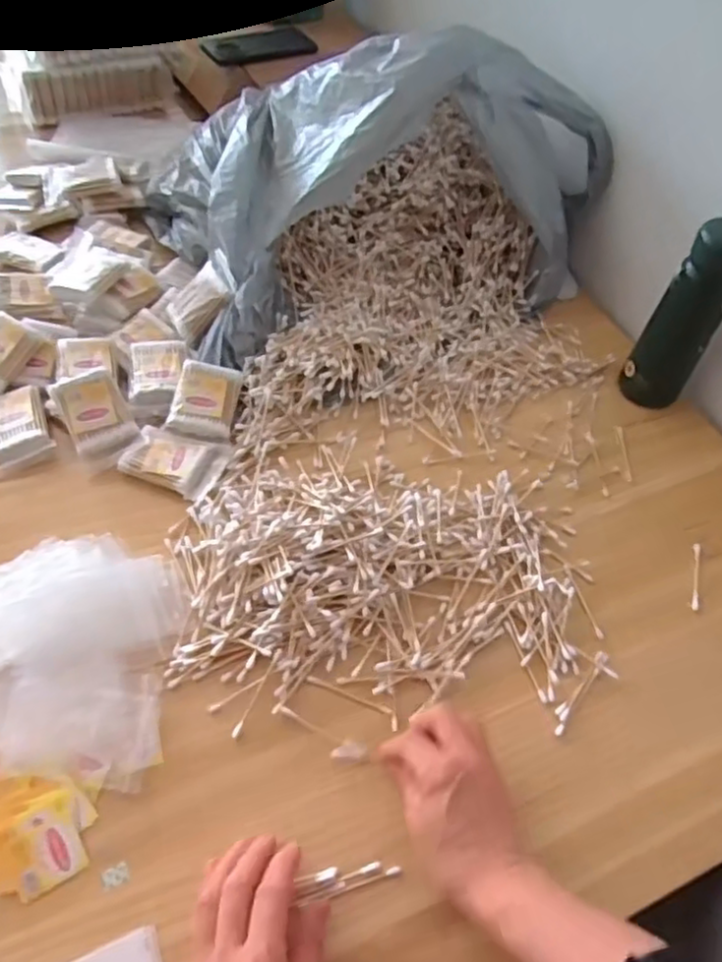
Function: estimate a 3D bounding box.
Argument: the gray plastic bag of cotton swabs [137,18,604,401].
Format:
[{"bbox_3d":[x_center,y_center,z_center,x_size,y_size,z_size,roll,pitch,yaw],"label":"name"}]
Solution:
[{"bbox_3d":[-0.001,-0.303,0.696,0.407,0.181,0.347,-26,59,-23],"label":"gray plastic bag of cotton swabs"}]

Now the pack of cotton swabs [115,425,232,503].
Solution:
[{"bbox_3d":[-0.159,-0.018,0.592,0.079,0.013,0.055,20,53,11],"label":"pack of cotton swabs"}]

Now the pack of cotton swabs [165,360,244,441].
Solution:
[{"bbox_3d":[-0.139,-0.073,0.616,0.056,0.019,0.070,10,64,-3],"label":"pack of cotton swabs"}]

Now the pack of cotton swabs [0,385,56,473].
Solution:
[{"bbox_3d":[-0.303,-0.048,0.605,0.052,0.024,0.075,-13,55,-14],"label":"pack of cotton swabs"}]

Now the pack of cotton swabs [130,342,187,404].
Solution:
[{"bbox_3d":[-0.188,-0.103,0.638,0.050,0.016,0.070,-5,53,-9],"label":"pack of cotton swabs"}]

